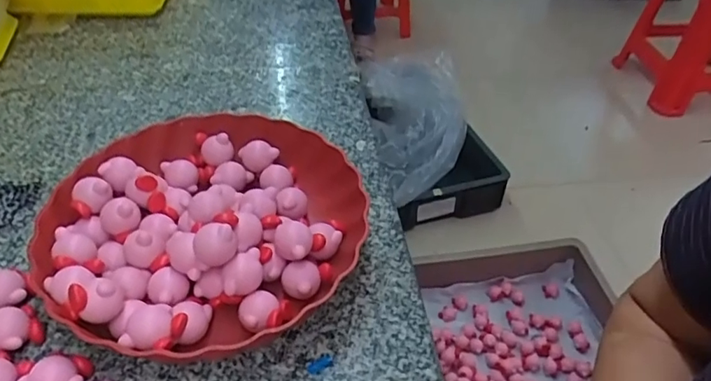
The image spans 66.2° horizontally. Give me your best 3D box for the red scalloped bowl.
[{"bbox_3d":[-0.116,0.025,0.432,0.223,0.066,0.238,1,43,-1],"label":"red scalloped bowl"}]

